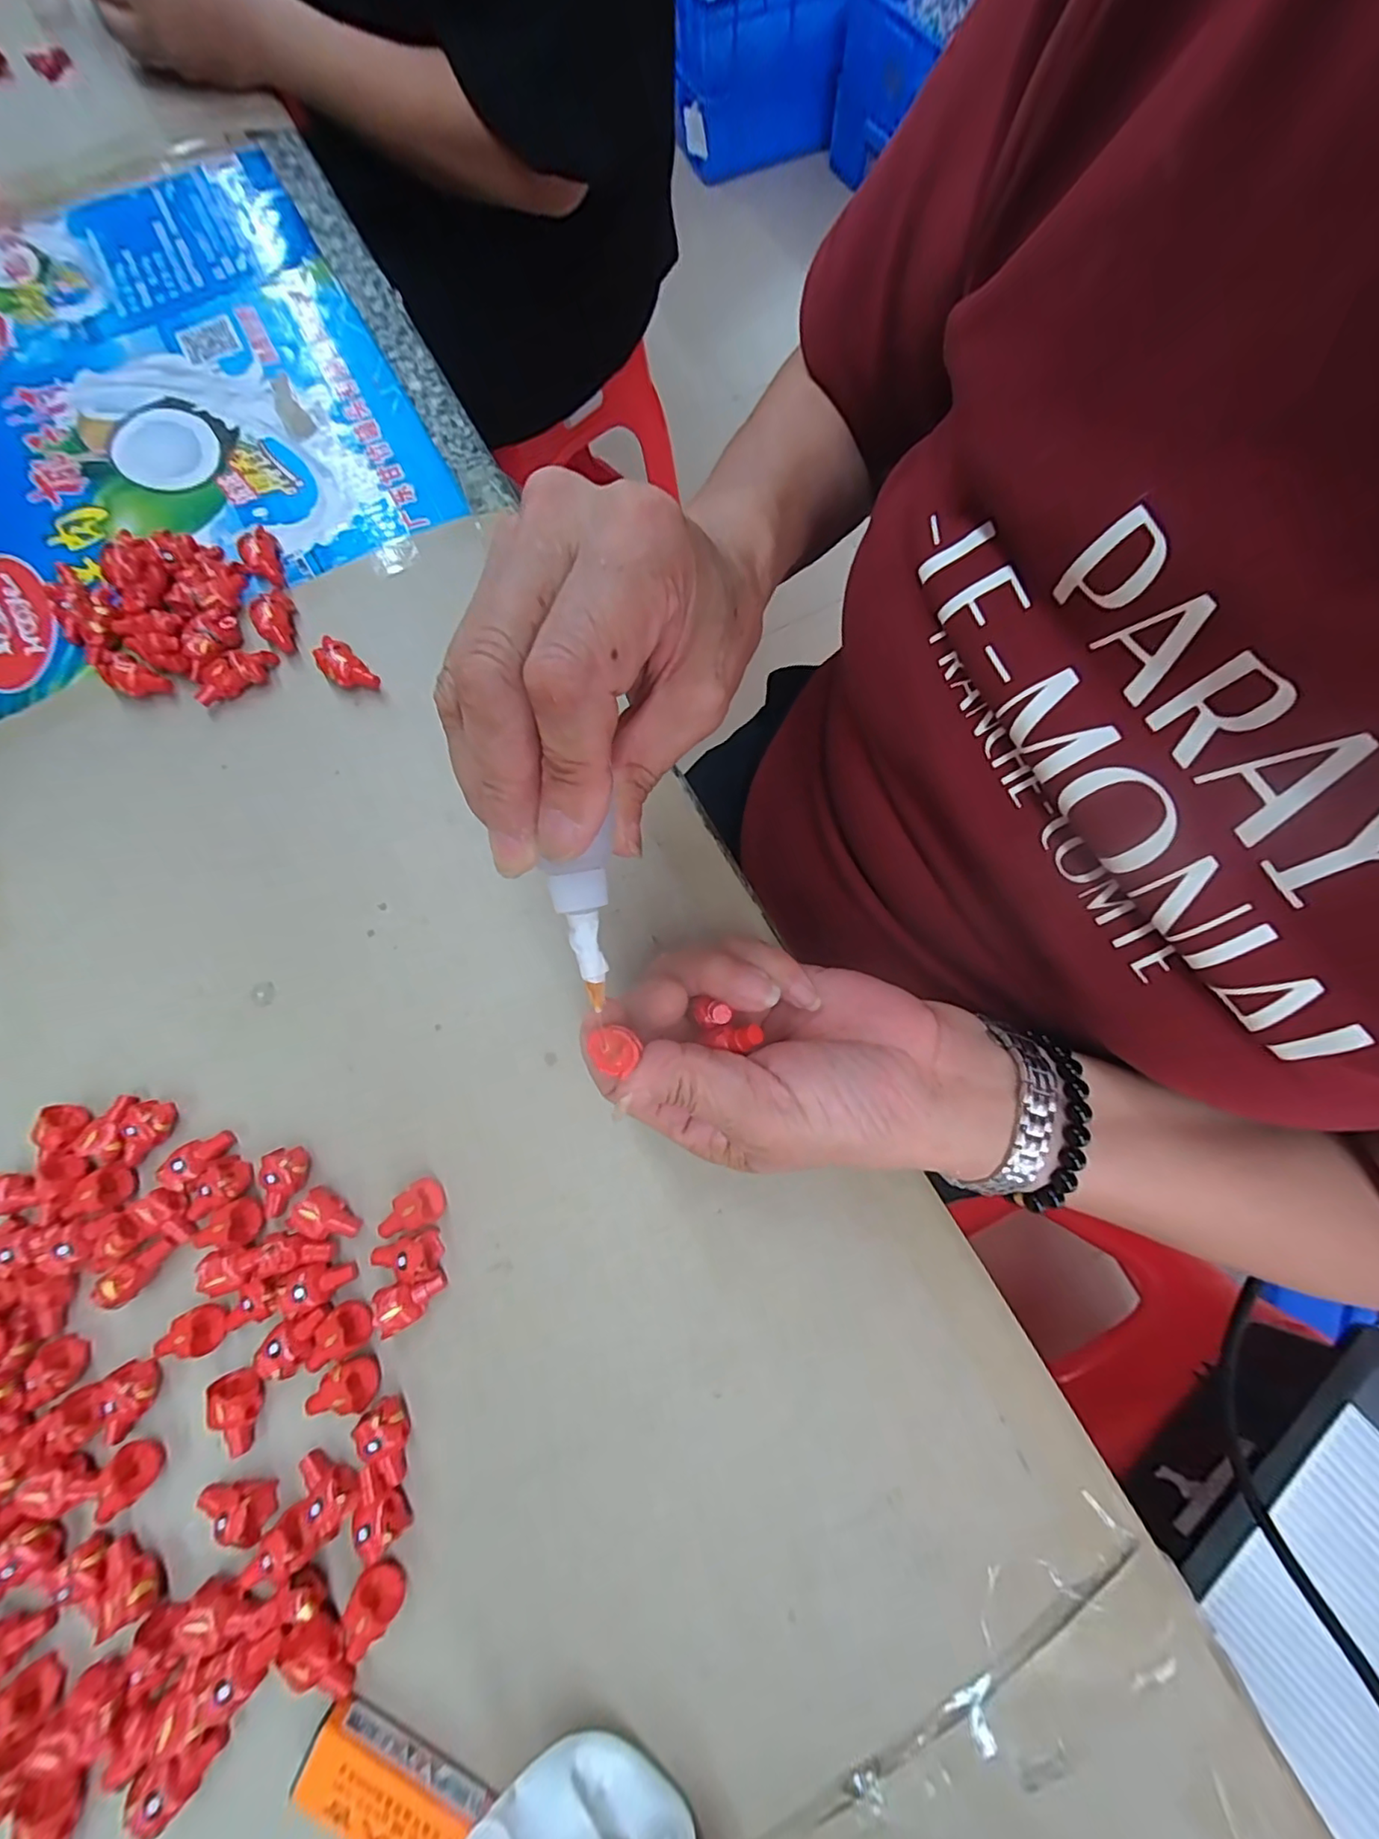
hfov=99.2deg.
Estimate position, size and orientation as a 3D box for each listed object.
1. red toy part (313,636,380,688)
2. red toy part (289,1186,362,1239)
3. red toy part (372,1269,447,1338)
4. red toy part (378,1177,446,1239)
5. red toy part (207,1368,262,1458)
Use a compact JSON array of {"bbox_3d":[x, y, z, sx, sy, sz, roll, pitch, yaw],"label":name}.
[{"bbox_3d":[-0.177,-0.129,0.301,0.034,0.014,0.018,43,79,11],"label":"red toy part"},{"bbox_3d":[-0.145,0.119,0.233,0.024,0.011,0.016,26,76,7],"label":"red toy part"},{"bbox_3d":[-0.107,0.146,0.226,0.023,0.014,0.015,-21,75,-5],"label":"red toy part"},{"bbox_3d":[-0.113,0.116,0.234,0.027,0.013,0.016,-21,75,-5],"label":"red toy part"},{"bbox_3d":[-0.167,0.183,0.218,0.017,0.014,0.026,-17,75,-4],"label":"red toy part"}]

